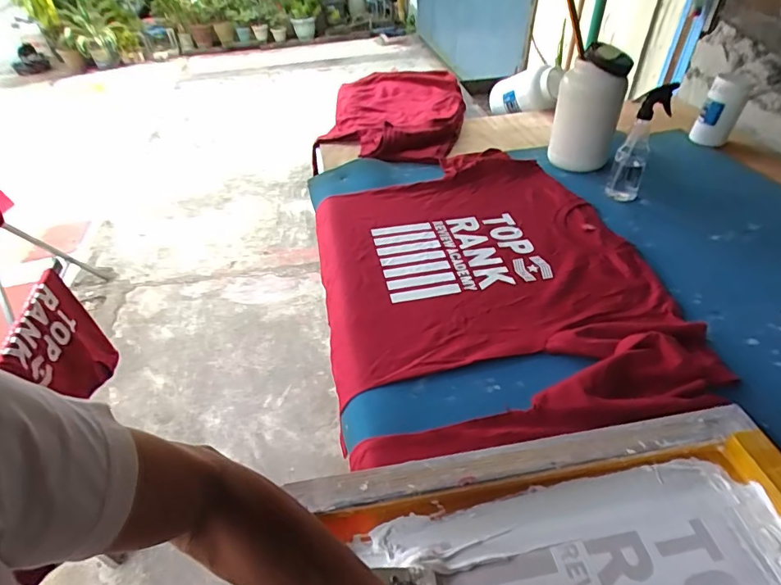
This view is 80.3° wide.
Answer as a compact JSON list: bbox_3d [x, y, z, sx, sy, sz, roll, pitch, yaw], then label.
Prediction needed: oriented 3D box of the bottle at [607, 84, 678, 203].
[{"bbox_3d":[0.549,-0.324,1.027,0.080,0.243,0.059,18,44,20],"label":"bottle"}]

